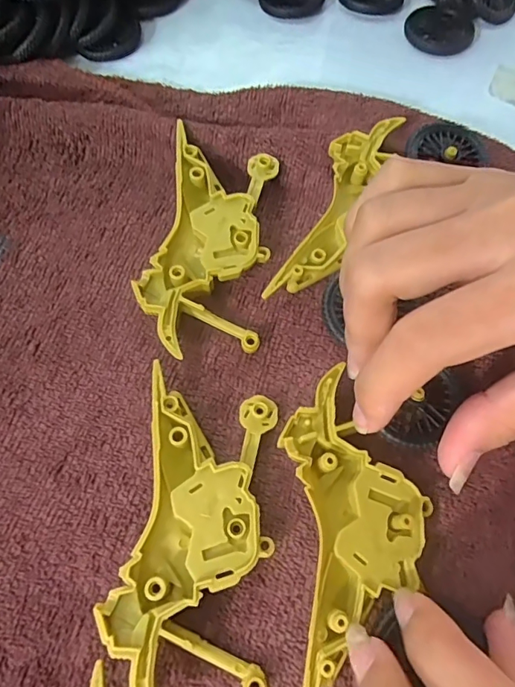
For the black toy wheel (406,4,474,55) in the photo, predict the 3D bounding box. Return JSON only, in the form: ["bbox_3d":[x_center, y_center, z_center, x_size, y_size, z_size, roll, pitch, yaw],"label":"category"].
[{"bbox_3d":[0.103,-0.179,0.270,0.037,0.007,0.037,0,65,-1],"label":"black toy wheel"}]

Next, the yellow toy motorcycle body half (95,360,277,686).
[{"bbox_3d":[-0.020,0.062,0.159,0.047,0.013,0.097,4,66,0],"label":"yellow toy motorcycle body half"}]

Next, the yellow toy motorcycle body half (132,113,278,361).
[{"bbox_3d":[-0.020,-0.043,0.202,0.048,0.018,0.097,6,65,2],"label":"yellow toy motorcycle body half"}]

